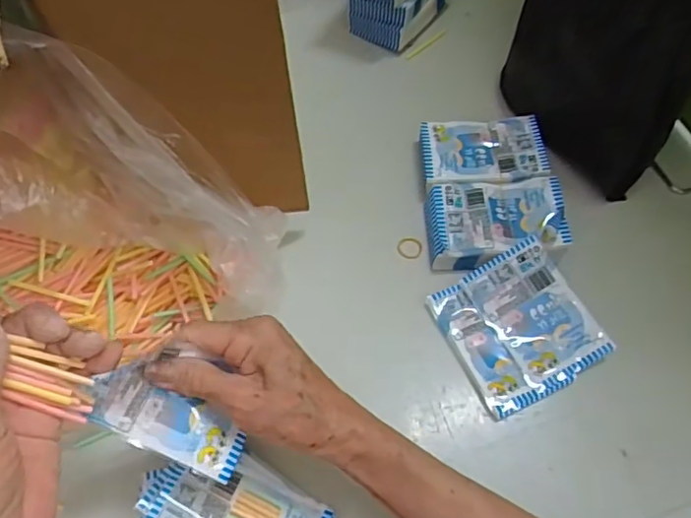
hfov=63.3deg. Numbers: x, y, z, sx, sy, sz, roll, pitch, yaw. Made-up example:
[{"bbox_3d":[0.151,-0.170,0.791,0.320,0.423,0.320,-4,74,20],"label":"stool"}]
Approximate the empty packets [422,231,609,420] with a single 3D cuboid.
[{"bbox_3d":[0.132,0.047,0.424,0.101,0.019,0.104,-24,63,-12],"label":"empty packets"}]

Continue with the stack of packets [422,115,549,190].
[{"bbox_3d":[0.120,-0.093,0.501,0.103,0.030,0.070,-1,61,0],"label":"stack of packets"}]

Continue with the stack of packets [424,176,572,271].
[{"bbox_3d":[0.123,-0.031,0.462,0.105,0.032,0.071,-2,61,0],"label":"stack of packets"}]

